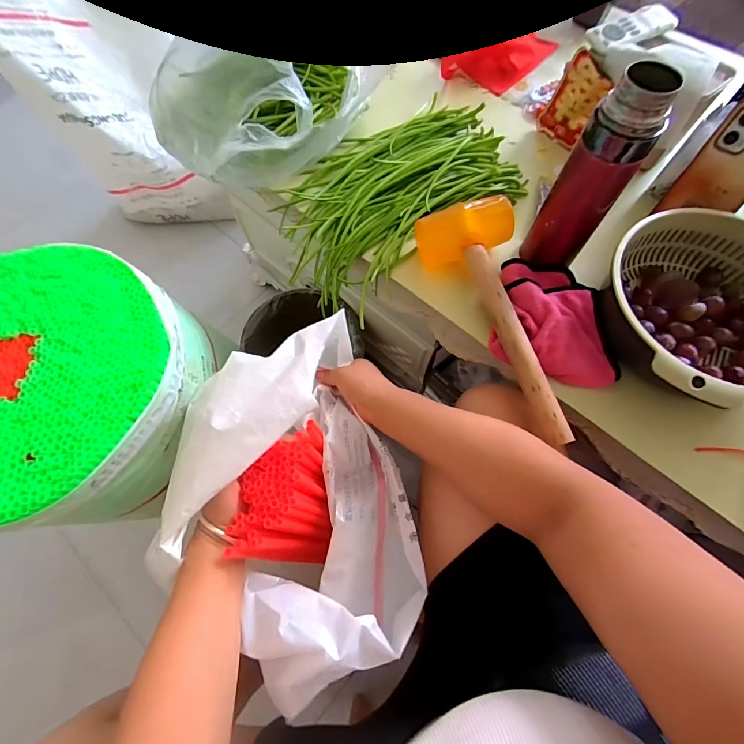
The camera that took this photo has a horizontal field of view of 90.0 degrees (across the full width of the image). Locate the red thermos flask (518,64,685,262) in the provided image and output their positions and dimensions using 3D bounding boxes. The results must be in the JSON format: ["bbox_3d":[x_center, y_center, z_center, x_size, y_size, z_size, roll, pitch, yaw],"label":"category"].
[{"bbox_3d":[0.232,-0.200,0.399,0.063,0.197,0.057,33,72,13],"label":"red thermos flask"}]

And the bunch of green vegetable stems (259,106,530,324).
[{"bbox_3d":[0.034,-0.268,0.557,0.373,0.074,0.257,-40,72,-14],"label":"bunch of green vegetable stems"}]

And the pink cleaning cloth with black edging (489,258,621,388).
[{"bbox_3d":[0.222,-0.066,0.445,0.144,0.039,0.153,13,68,6],"label":"pink cleaning cloth with black edging"}]

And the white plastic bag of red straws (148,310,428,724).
[{"bbox_3d":[-0.087,0.139,0.386,0.242,0.125,0.324,-20,69,-7],"label":"white plastic bag of red straws"}]

